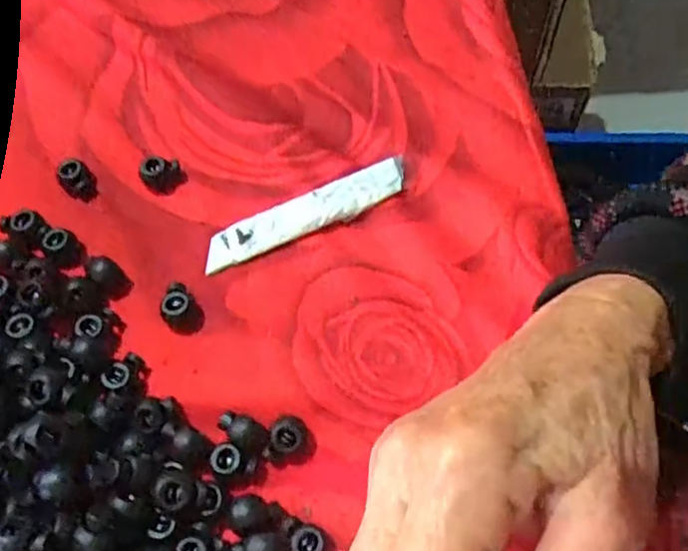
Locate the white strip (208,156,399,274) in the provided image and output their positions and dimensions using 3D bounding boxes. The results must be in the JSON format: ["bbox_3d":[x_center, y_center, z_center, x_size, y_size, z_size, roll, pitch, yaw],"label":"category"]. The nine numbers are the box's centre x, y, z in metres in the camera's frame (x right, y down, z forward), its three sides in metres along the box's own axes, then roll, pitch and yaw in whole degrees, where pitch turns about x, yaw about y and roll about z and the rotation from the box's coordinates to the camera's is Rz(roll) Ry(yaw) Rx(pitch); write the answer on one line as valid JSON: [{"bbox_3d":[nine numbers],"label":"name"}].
[{"bbox_3d":[-0.018,-0.031,0.311,0.101,0.008,0.021,-23,61,-12],"label":"white strip"}]

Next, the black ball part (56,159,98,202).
[{"bbox_3d":[-0.129,-0.046,0.319,0.015,0.011,0.018,-33,66,-17],"label":"black ball part"}]

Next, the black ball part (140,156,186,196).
[{"bbox_3d":[-0.088,-0.049,0.320,0.019,0.013,0.014,-28,63,-15],"label":"black ball part"}]

